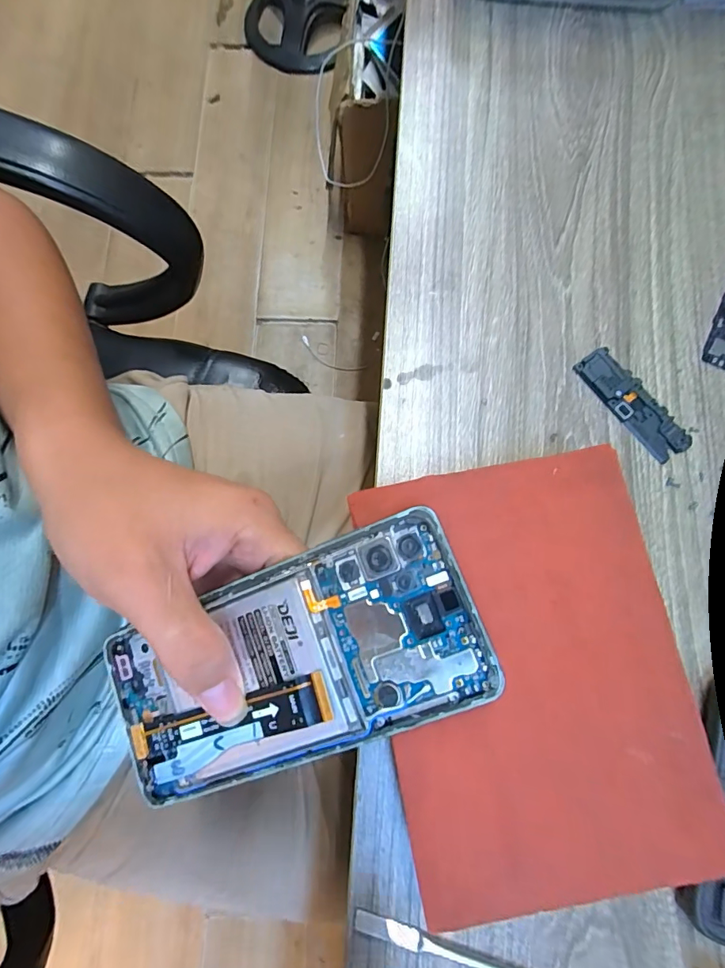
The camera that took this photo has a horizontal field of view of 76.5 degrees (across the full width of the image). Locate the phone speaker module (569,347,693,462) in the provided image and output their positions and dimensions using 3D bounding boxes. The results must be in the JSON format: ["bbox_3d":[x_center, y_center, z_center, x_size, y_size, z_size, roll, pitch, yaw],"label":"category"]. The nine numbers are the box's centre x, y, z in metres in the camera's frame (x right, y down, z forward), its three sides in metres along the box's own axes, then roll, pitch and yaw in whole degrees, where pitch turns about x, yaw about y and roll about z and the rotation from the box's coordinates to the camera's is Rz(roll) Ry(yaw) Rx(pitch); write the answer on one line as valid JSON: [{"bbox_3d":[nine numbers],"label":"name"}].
[{"bbox_3d":[0.138,-0.041,0.234,0.022,0.005,0.065,-39,81,-6],"label":"phone speaker module"}]

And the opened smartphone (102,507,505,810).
[{"bbox_3d":[-0.030,0.073,0.183,0.157,0.008,0.073,-27,79,9],"label":"opened smartphone"}]

